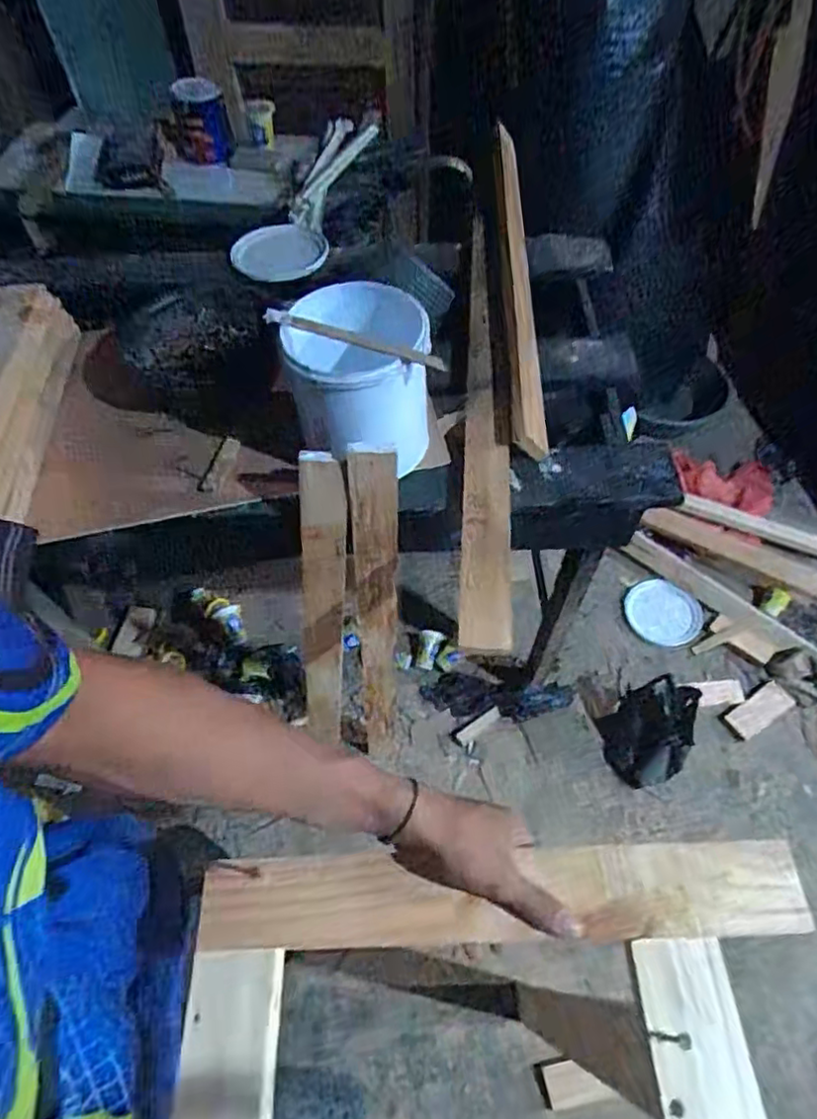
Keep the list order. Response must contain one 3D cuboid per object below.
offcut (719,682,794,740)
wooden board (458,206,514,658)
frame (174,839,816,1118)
[{"bbox_3d":[0.786,0.339,1.399,0.150,0.015,0.072,-33,61,-3],"label":"offcut"},{"bbox_3d":[0.114,-0.221,0.897,0.064,0.032,0.772,11,59,-11],"label":"wooden board"},{"bbox_3d":[0.061,0.329,0.402,0.416,0.058,0.255,-1,56,-1],"label":"frame"}]

